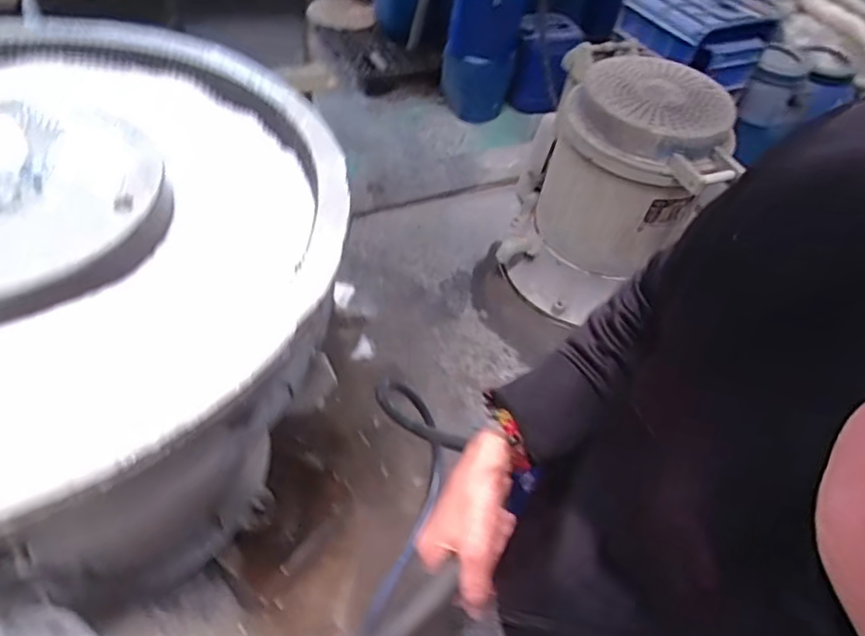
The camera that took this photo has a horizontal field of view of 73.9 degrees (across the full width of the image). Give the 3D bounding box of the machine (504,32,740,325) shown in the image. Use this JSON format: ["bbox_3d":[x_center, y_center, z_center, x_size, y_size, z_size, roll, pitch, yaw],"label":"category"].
[{"bbox_3d":[0.561,-0.434,1.853,0.556,0.638,0.626,16,50,6],"label":"machine"}]

